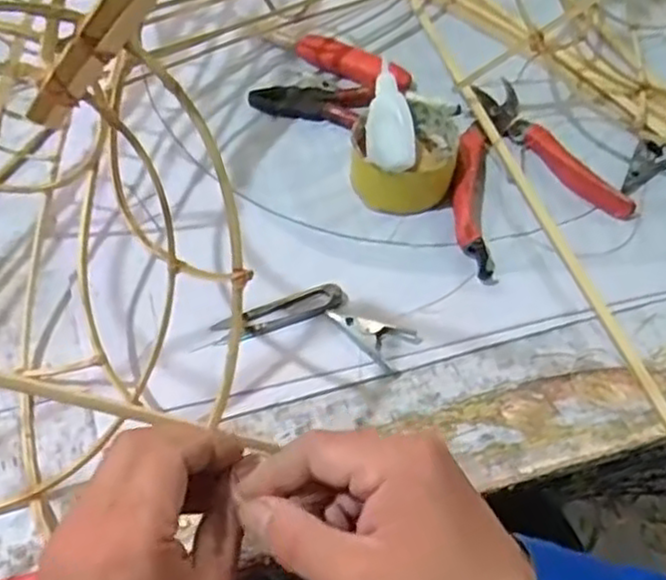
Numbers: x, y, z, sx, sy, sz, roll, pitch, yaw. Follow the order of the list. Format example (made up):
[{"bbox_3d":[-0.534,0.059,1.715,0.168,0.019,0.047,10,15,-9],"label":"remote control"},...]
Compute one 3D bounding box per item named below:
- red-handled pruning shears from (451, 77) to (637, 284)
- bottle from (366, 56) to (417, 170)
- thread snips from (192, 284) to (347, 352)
[{"bbox_3d":[0.133,-0.097,0.572,0.132,0.018,0.159,-23,61,-16],"label":"red-handled pruning shears"},{"bbox_3d":[0.041,-0.128,0.546,0.037,0.022,0.086,-12,75,23],"label":"bottle"},{"bbox_3d":[-0.044,0.017,0.507,0.106,0.007,0.025,-18,60,-13],"label":"thread snips"}]

